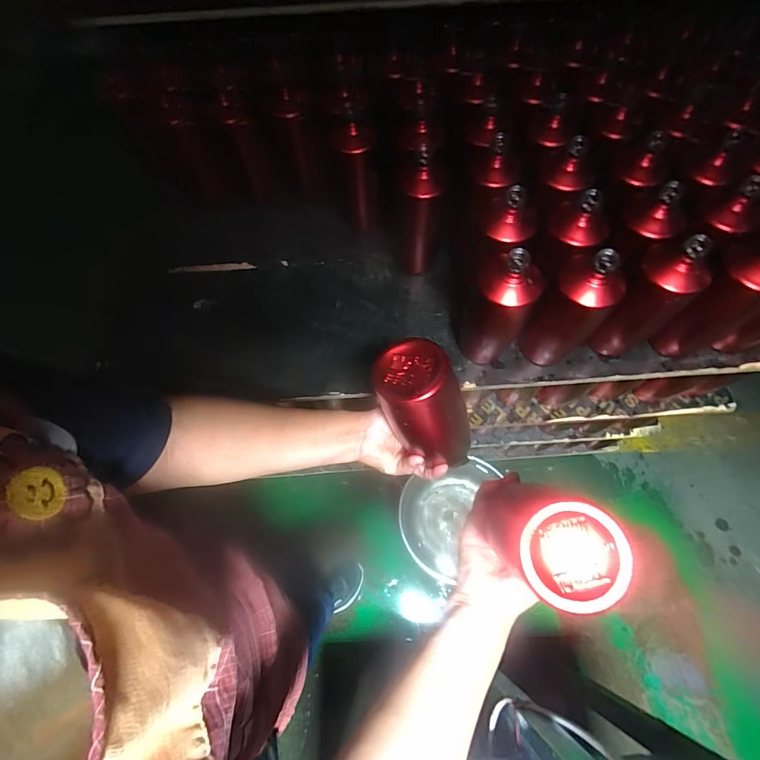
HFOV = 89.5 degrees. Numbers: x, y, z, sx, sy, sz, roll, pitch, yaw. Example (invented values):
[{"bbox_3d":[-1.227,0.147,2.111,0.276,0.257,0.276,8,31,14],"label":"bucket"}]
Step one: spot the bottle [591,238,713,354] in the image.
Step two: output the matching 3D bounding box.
[{"bbox_3d":[0.356,-0.105,0.522,0.075,0.201,0.064,32,71,12],"label":"bottle"}]

